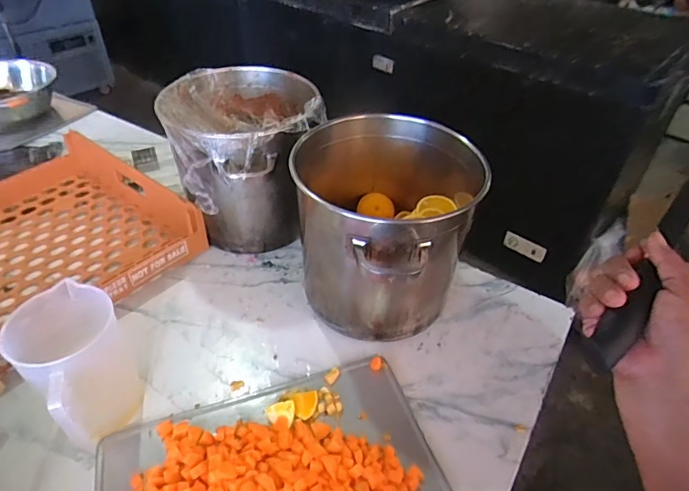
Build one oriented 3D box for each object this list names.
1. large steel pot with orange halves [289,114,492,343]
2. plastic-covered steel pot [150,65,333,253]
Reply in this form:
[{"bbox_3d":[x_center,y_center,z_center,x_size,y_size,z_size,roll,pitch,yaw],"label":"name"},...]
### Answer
[{"bbox_3d":[0.056,-0.028,0.804,0.292,0.323,0.281,1,41,-1],"label":"large steel pot with orange halves"},{"bbox_3d":[-0.201,-0.178,0.960,0.277,0.271,0.306,-15,44,-19],"label":"plastic-covered steel pot"}]

